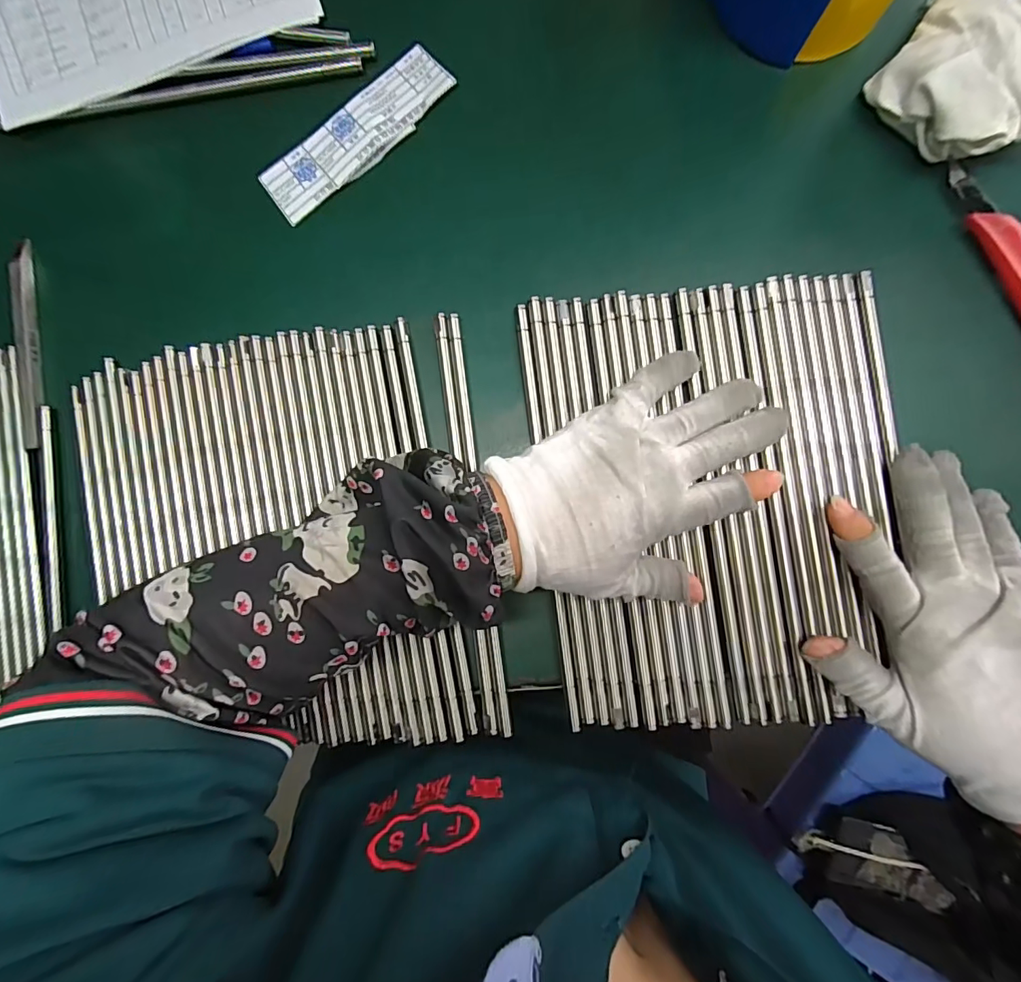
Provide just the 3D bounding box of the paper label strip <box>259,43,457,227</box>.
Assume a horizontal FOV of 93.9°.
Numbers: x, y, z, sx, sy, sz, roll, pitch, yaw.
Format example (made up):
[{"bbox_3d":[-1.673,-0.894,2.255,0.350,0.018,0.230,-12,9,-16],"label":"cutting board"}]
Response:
[{"bbox_3d":[-0.096,-0.222,0.296,0.130,0.004,0.042,-40,86,2],"label":"paper label strip"}]

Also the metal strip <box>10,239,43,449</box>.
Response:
[{"bbox_3d":[-0.308,-0.093,0.302,0.013,0.009,0.131,-9,88,4],"label":"metal strip"}]

